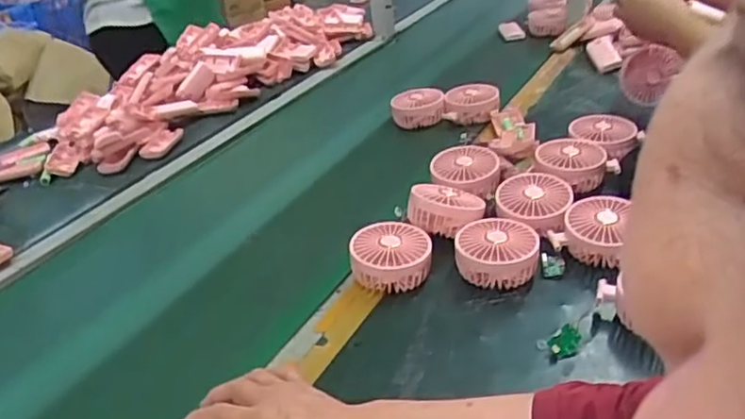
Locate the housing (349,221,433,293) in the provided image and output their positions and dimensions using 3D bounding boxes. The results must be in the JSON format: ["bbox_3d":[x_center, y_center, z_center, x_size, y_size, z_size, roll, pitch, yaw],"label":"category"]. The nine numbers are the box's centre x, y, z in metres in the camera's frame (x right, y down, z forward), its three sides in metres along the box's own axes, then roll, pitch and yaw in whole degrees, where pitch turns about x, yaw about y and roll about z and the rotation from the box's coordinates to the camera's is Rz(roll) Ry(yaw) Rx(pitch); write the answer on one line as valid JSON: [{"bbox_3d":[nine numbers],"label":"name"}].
[{"bbox_3d":[0.021,0.054,0.736,0.089,0.056,0.083,-5,31,1],"label":"housing"}]

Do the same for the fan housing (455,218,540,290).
[{"bbox_3d":[0.136,0.049,0.727,0.089,0.051,0.082,-2,31,6],"label":"fan housing"}]

